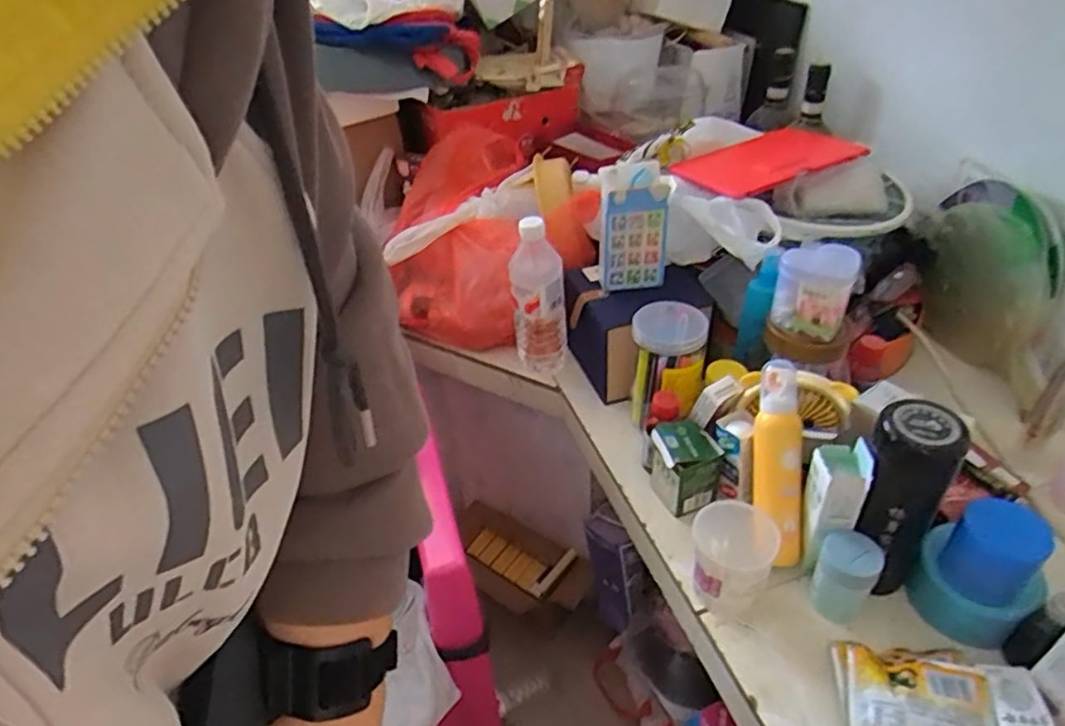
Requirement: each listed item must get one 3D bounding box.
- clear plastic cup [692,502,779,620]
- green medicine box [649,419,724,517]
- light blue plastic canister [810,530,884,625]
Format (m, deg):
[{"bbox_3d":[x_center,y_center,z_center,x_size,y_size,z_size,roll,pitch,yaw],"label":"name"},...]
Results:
[{"bbox_3d":[0.189,0.188,0.625,0.079,0.075,0.082,-3,38,2],"label":"clear plastic cup"},{"bbox_3d":[0.169,0.116,0.709,0.063,0.086,0.066,-11,38,-9],"label":"green medicine box"},{"bbox_3d":[0.286,0.198,0.593,0.049,0.075,0.051,-3,38,2],"label":"light blue plastic canister"}]

